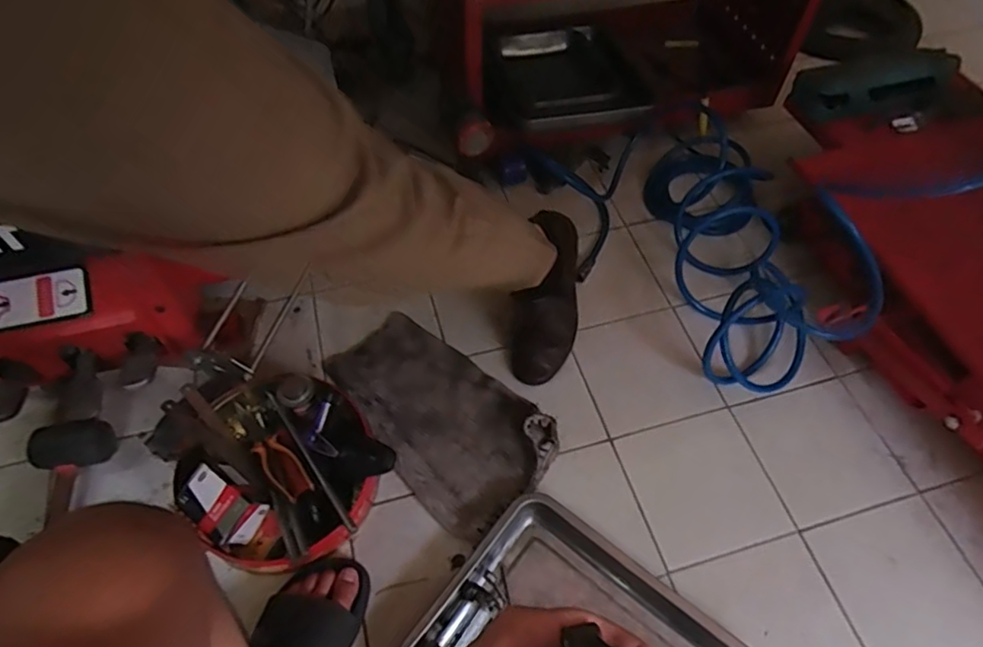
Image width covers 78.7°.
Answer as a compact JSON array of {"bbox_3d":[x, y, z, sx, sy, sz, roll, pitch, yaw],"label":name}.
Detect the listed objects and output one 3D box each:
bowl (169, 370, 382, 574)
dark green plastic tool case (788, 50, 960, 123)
[{"bbox_3d":[-0.291,0.187,0.816,0.243,0.090,0.274,-37,64,-22],"label":"bowl"},{"bbox_3d":[0.689,-0.430,1.071,0.269,0.069,0.123,-13,58,-9],"label":"dark green plastic tool case"}]

